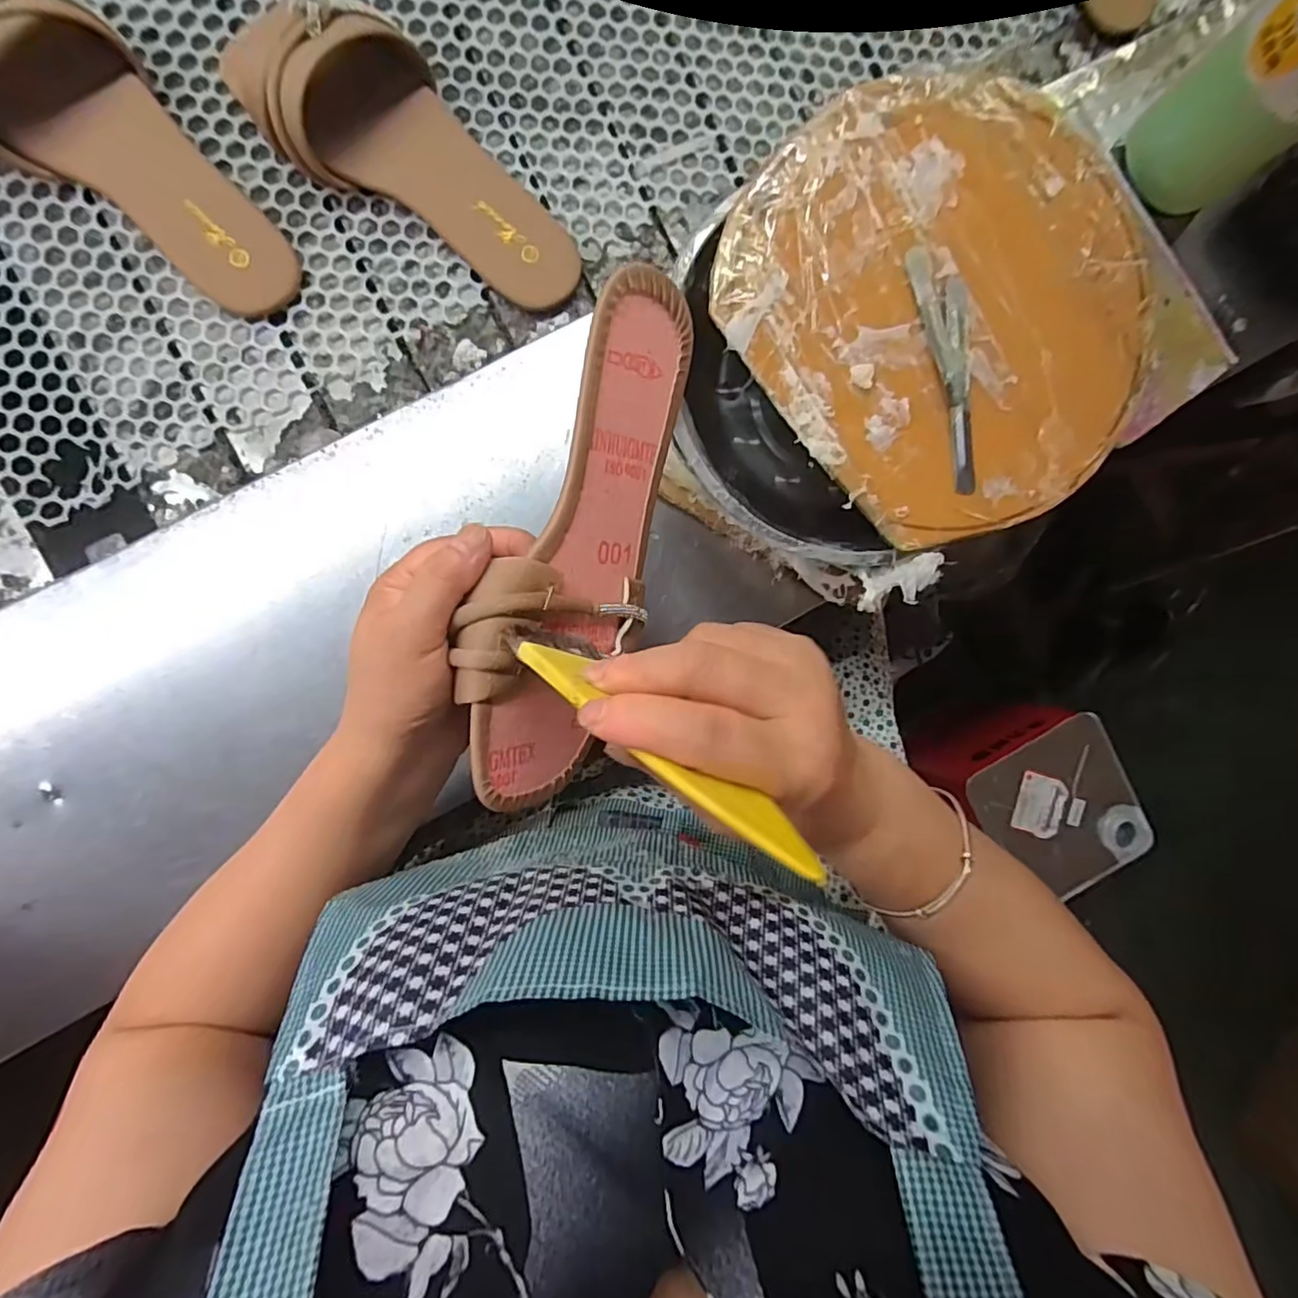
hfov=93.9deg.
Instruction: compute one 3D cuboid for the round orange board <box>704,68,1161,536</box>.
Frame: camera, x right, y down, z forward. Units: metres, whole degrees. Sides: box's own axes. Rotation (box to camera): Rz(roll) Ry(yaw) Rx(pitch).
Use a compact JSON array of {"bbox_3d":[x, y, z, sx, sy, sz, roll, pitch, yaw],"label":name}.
[{"bbox_3d":[0.169,-0.191,0.337,0.219,0.014,0.233,0,89,-6],"label":"round orange board"}]

